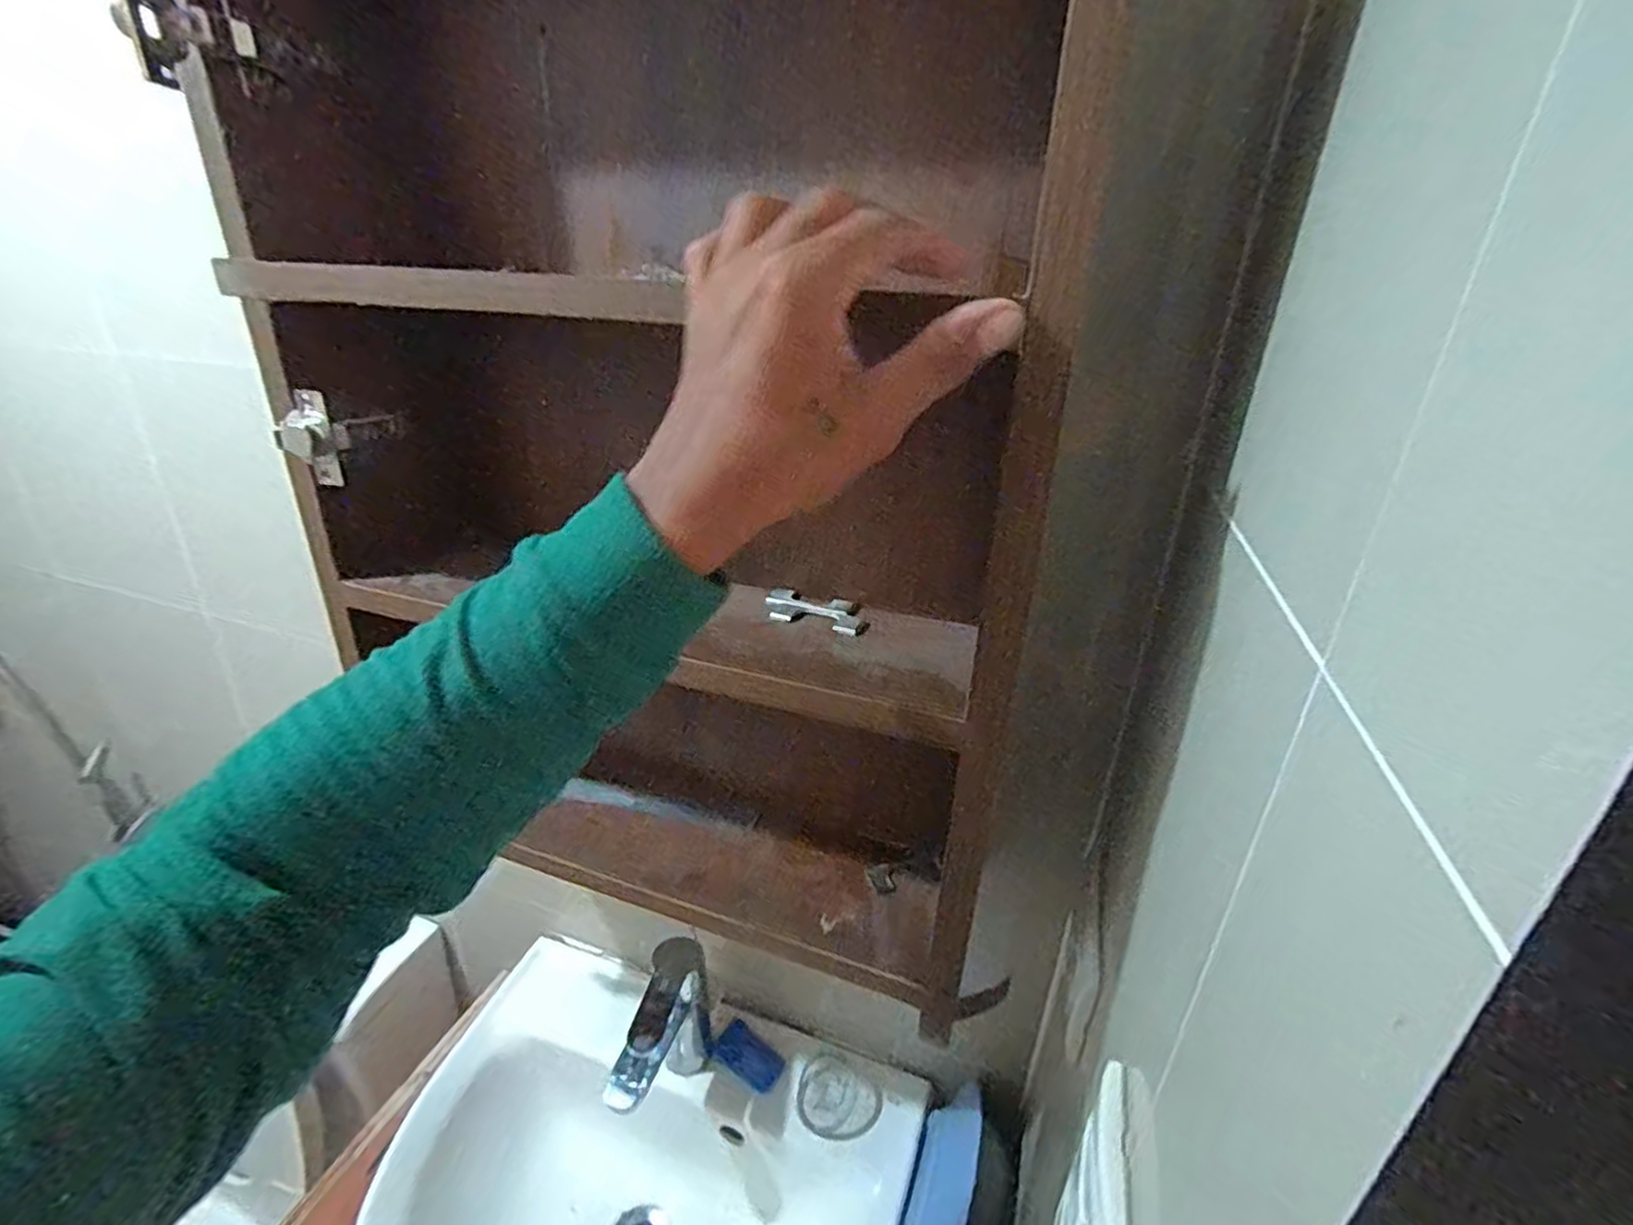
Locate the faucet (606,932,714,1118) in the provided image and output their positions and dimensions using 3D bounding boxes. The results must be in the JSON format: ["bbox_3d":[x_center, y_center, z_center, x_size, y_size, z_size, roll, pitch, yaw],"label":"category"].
[{"bbox_3d":[-0.137,0.394,0.644,0.047,0.142,0.148,8,24,12],"label":"faucet"}]

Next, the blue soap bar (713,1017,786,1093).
[{"bbox_3d":[-0.069,0.449,0.702,0.070,0.016,0.042,18,28,32],"label":"blue soap bar"}]

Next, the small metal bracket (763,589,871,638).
[{"bbox_3d":[0.000,-0.001,0.499,0.080,0.006,0.051,11,25,18],"label":"small metal bracket"}]

